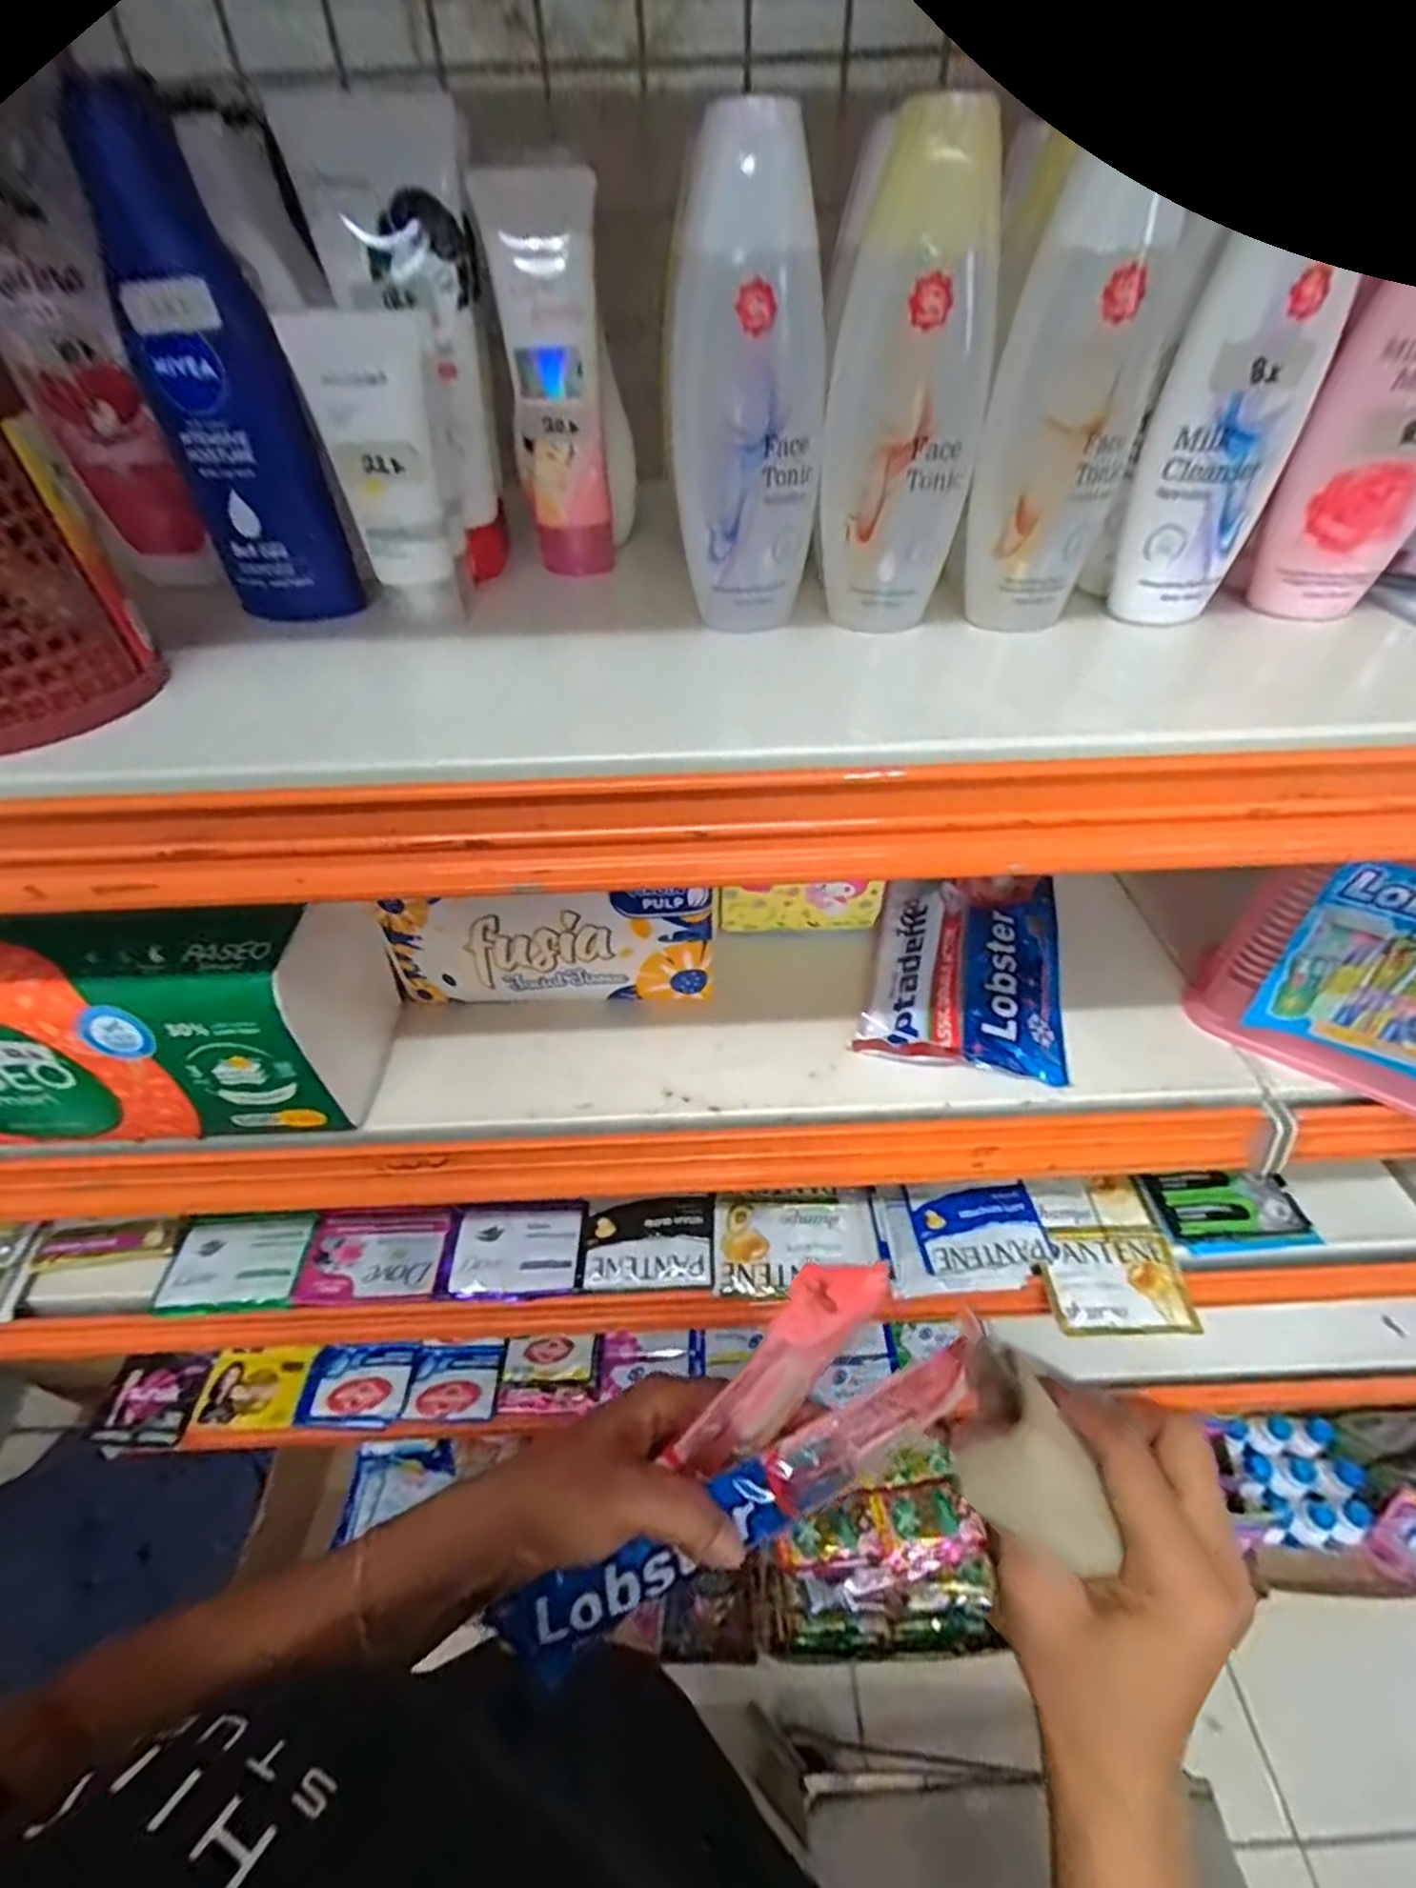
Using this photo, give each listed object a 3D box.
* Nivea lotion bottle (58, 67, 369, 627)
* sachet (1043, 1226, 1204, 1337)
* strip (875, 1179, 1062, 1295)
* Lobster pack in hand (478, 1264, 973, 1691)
[{"bbox_3d":[-0.174,-0.197,0.261,0.048,0.145,0.038,-24,49,-21],"label":"Nivea lotion bottle"},{"bbox_3d":[0.278,0.229,0.488,0.096,0.015,0.067,-1,45,1],"label":"sachet"},{"bbox_3d":[0.179,0.203,0.504,0.113,0.013,0.070,-5,45,-3],"label":"strip"},{"bbox_3d":[0.007,0.217,0.280,0.206,0.084,0.054,-45,54,0],"label":"Lobster pack in hand"}]

